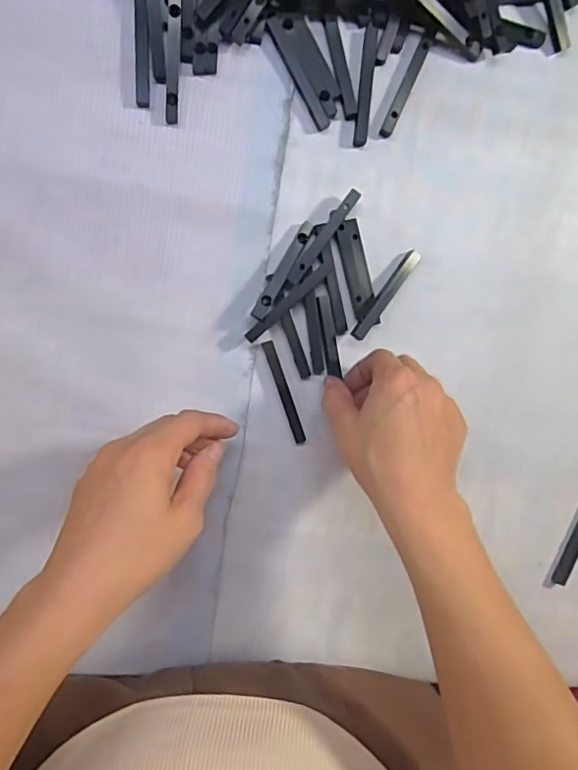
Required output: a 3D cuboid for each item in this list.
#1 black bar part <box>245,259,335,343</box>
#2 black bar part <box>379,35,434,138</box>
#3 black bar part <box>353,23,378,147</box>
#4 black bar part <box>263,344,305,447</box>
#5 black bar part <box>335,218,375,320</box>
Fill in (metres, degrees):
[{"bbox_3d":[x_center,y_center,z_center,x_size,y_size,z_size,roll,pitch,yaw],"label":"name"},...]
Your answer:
[{"bbox_3d":[0.001,-0.059,0.380,0.080,0.007,0.010,-42,99,-1],"label":"black bar part"},{"bbox_3d":[0.081,-0.204,0.375,0.008,0.006,0.070,24,93,-9],"label":"black bar part"},{"bbox_3d":[0.052,-0.204,0.372,0.010,0.006,0.079,5,96,-8],"label":"black bar part"},{"bbox_3d":[-0.003,0.006,0.391,0.008,0.005,0.076,-19,98,-5],"label":"black bar part"},{"bbox_3d":[0.047,-0.082,0.384,0.016,0.004,0.066,-15,98,-5],"label":"black bar part"}]

